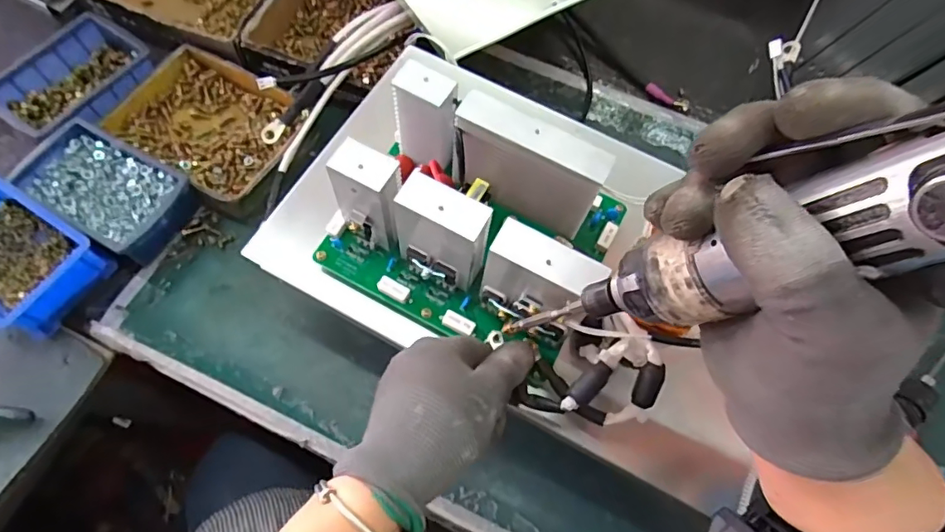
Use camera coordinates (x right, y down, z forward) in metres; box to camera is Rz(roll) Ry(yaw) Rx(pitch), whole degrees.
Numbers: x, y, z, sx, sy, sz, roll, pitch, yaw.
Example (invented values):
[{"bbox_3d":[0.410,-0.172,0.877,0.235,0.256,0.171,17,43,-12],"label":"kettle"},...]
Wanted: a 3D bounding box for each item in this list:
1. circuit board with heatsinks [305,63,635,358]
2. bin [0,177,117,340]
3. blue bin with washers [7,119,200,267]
[{"bbox_3d":[0.002,-0.034,0.359,0.178,0.092,0.141,27,67,9],"label":"circuit board with heatsinks"},{"bbox_3d":[-0.428,-0.011,0.482,0.148,0.058,0.098,30,68,10],"label":"bin"},{"bbox_3d":[-0.355,-0.071,0.513,0.141,0.050,0.092,28,67,9],"label":"blue bin with washers"}]

